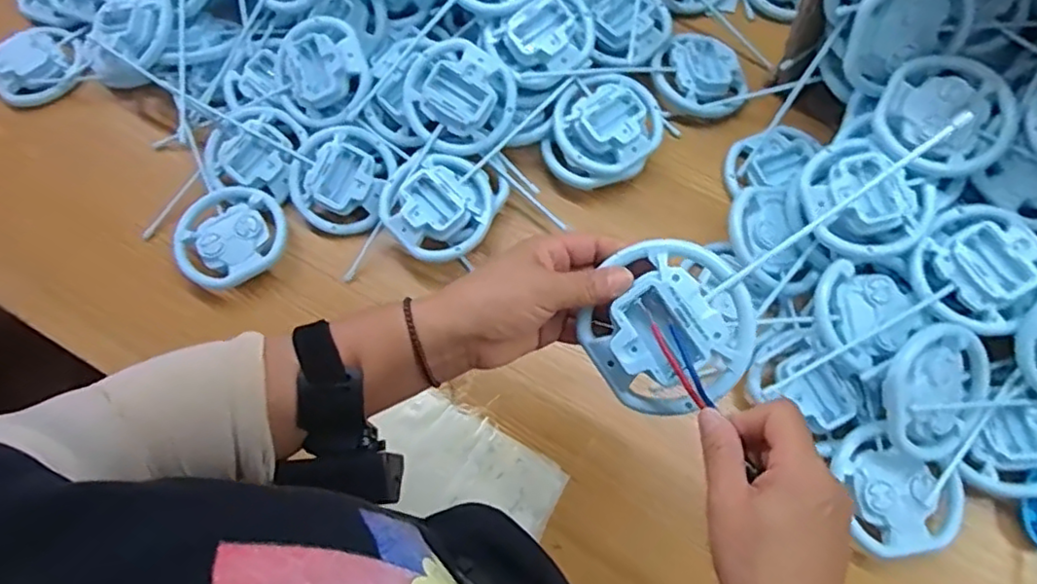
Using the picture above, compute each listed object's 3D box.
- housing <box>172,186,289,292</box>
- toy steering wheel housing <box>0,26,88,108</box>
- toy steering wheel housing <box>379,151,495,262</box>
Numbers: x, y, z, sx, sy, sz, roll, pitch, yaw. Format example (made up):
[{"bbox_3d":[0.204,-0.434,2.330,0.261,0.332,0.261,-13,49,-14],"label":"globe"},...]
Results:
[{"bbox_3d":[-0.284,-0.058,0.631,0.103,0.020,0.103,-33,71,-10],"label":"housing"},{"bbox_3d":[-0.555,-0.260,0.743,0.092,0.034,0.105,39,75,15],"label":"toy steering wheel housing"},{"bbox_3d":[-0.077,-0.082,0.603,0.097,0.030,0.099,-1,69,2],"label":"toy steering wheel housing"}]

